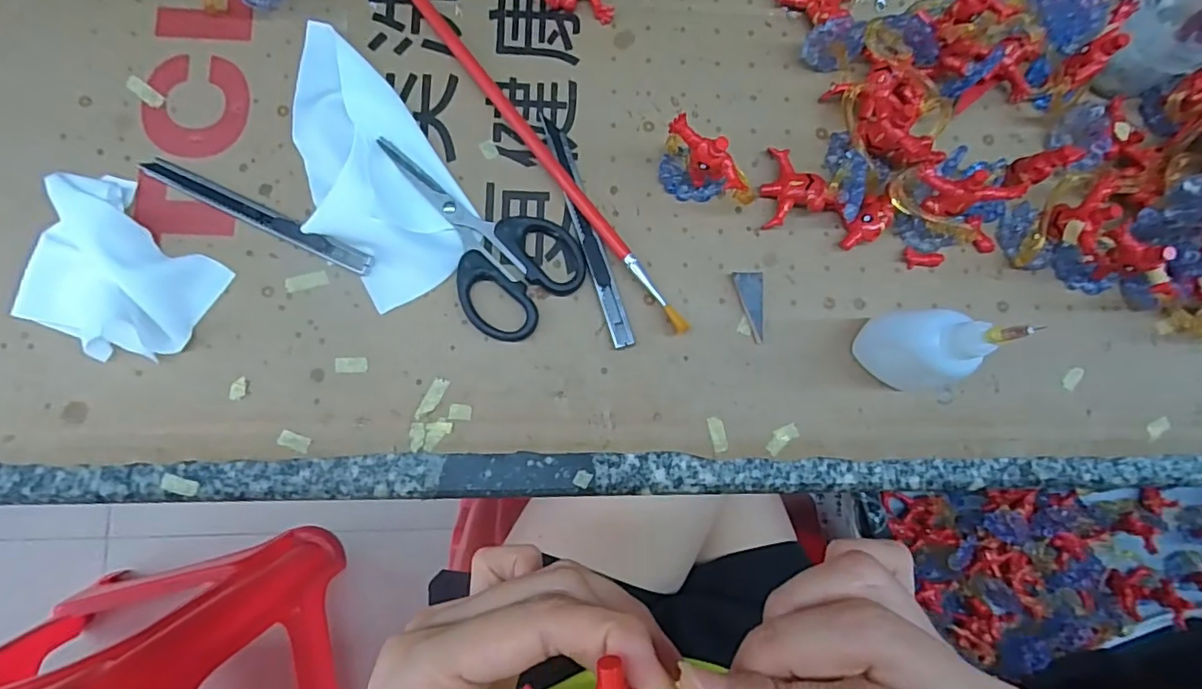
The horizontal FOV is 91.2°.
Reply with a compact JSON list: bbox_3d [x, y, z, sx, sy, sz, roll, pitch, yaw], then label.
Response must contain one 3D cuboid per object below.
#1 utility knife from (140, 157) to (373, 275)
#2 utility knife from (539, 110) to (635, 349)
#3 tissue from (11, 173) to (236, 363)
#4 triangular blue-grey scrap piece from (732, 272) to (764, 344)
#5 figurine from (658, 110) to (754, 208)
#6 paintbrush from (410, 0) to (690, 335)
[{"bbox_3d":[-0.178,-0.067,0.304,0.126,0.010,0.011,25,82,-1],"label":"utility knife"},{"bbox_3d":[-0.008,-0.063,0.317,0.013,0.011,0.134,-18,85,-6],"label":"utility knife"},{"bbox_3d":[-0.235,-0.034,0.284,0.079,0.027,0.076,28,82,-1],"label":"tissue"},{"bbox_3d":[0.081,-0.020,0.320,0.015,0.008,0.038,-1,84,-5],"label":"triangular blue-grey scrap piece"},{"bbox_3d":[0.054,-0.089,0.306,0.052,0.049,0.023,36,82,0],"label":"figurine"},{"bbox_3d":[-0.037,-0.109,0.317,0.008,0.016,0.259,-37,89,-6],"label":"paintbrush"}]

